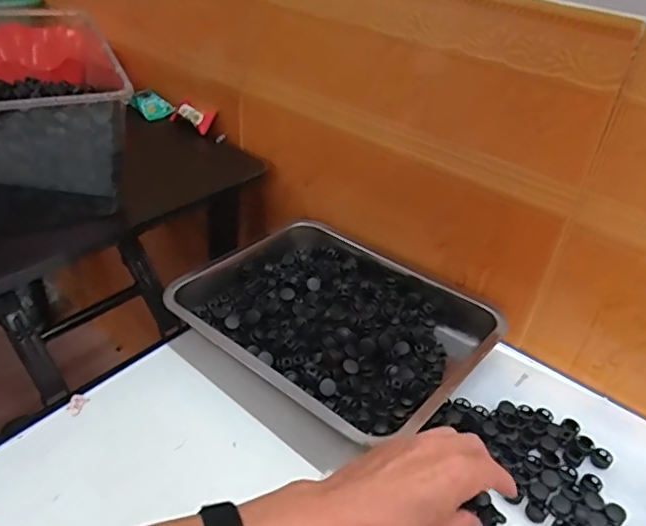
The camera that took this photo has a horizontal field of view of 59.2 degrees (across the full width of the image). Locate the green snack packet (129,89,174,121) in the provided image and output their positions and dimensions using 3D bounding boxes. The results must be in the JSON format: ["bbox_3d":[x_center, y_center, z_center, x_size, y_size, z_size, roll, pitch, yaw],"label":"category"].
[{"bbox_3d":[-0.258,-0.237,0.854,0.058,0.008,0.041,43,74,10],"label":"green snack packet"}]

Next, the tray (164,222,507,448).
[{"bbox_3d":[0.018,0.054,0.627,0.314,0.054,0.264,29,42,29],"label":"tray"}]

